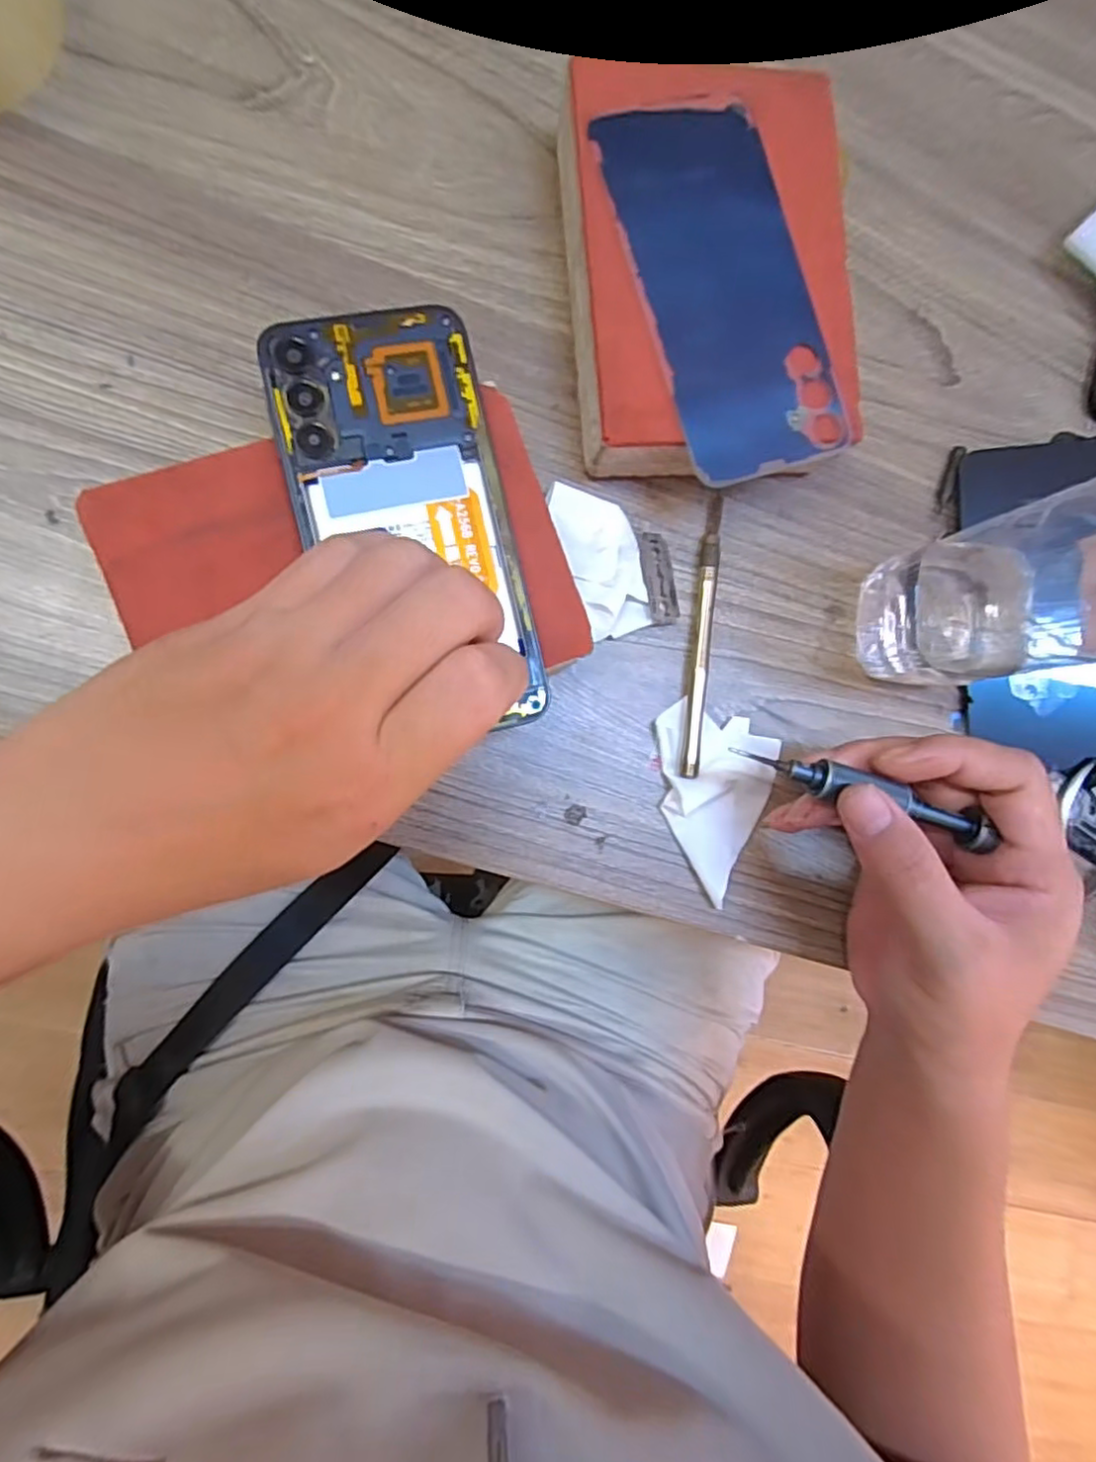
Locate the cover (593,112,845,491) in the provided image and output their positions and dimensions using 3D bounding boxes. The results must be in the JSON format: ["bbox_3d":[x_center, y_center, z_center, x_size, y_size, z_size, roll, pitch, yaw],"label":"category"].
[{"bbox_3d":[0.074,-0.182,0.276,0.069,0.010,0.149,-18,91,-9],"label":"cover"}]

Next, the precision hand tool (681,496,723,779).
[{"bbox_3d":[0.071,-0.044,0.303,0.008,0.004,0.129,6,87,14],"label":"precision hand tool"}]

